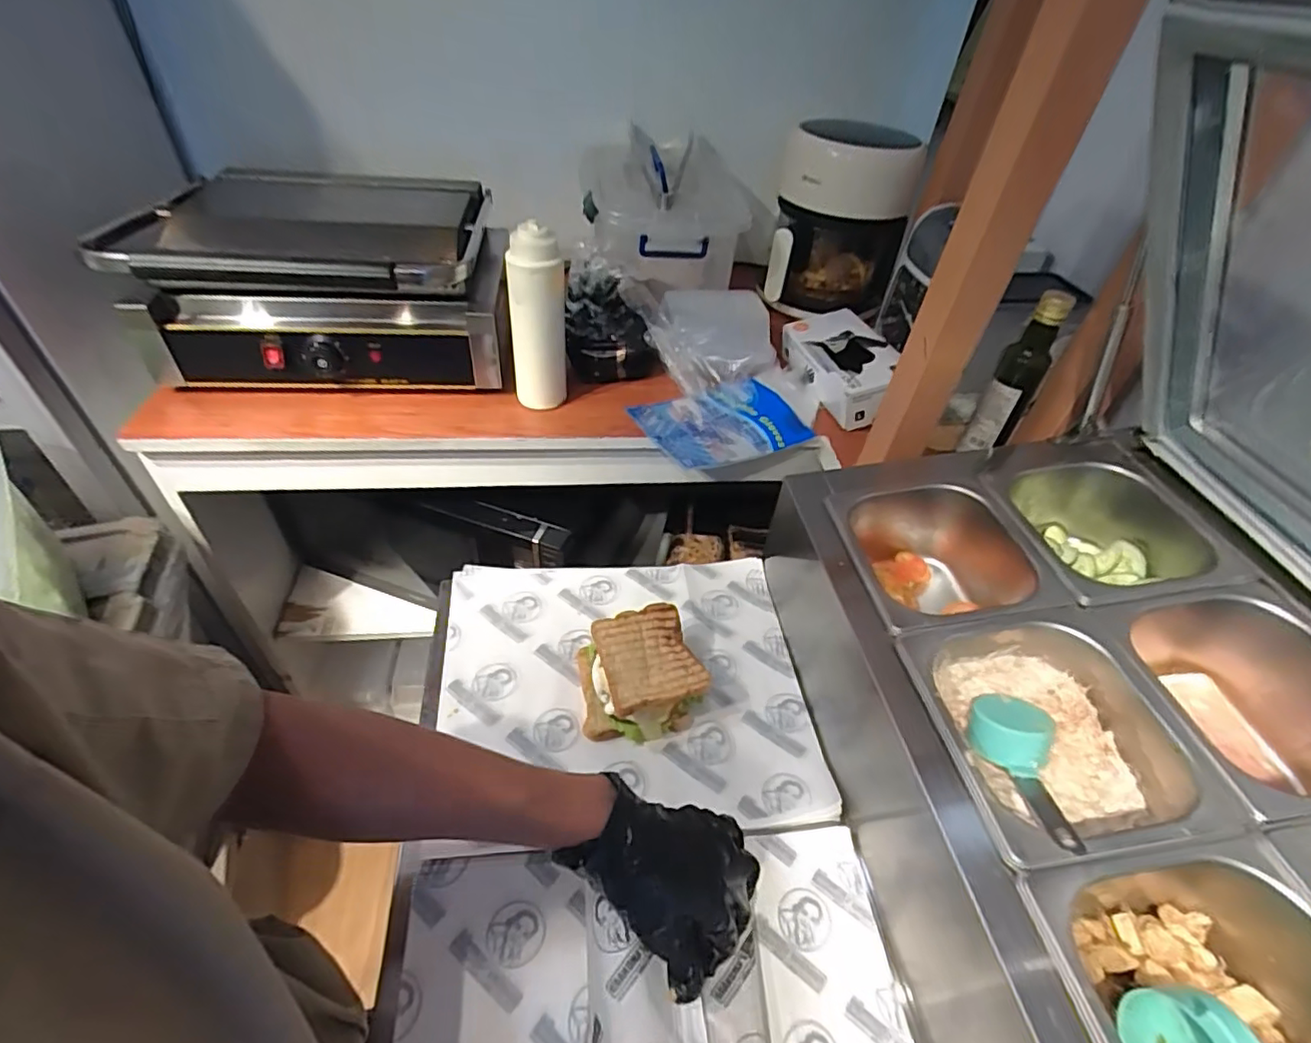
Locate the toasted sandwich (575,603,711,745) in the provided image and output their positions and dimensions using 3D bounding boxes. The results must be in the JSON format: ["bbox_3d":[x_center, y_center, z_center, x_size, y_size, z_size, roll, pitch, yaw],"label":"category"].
[{"bbox_3d":[-0.017,0.146,0.582,0.109,0.066,0.103,-11,46,-17],"label":"toasted sandwich"}]

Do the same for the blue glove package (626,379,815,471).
[{"bbox_3d":[0.086,-0.133,0.813,0.199,0.028,0.141,-20,56,-15],"label":"blue glove package"}]

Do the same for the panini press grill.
[{"bbox_3d":[-0.433,-0.324,0.822,0.432,0.183,0.354,-2,44,-8],"label":"panini press grill"}]

